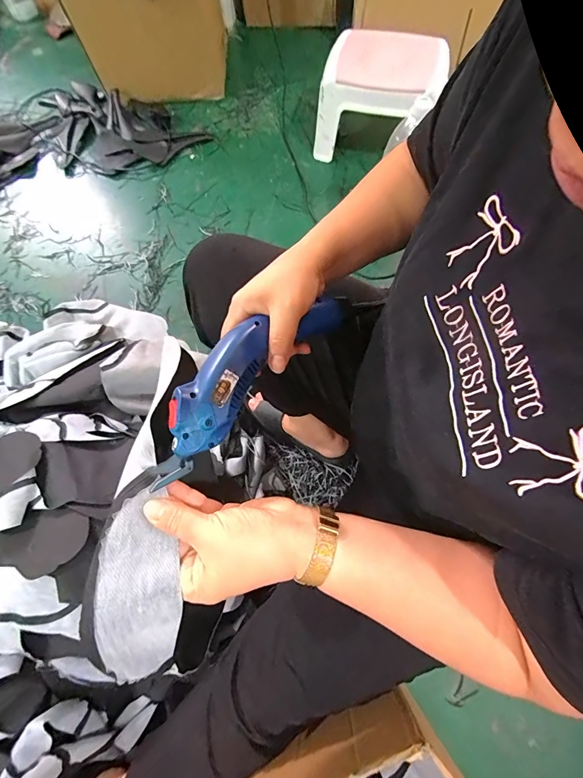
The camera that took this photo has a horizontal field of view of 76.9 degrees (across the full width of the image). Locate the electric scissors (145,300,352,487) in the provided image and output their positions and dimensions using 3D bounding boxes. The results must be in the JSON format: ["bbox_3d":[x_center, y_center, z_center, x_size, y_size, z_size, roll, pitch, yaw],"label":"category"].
[{"bbox_3d":[-0.033,-0.025,0.328,0.055,0.043,0.245,39,61,13],"label":"electric scissors"}]

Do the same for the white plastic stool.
[{"bbox_3d":[0.221,-0.752,0.983,0.290,0.239,0.190,18,73,10],"label":"white plastic stool"}]

